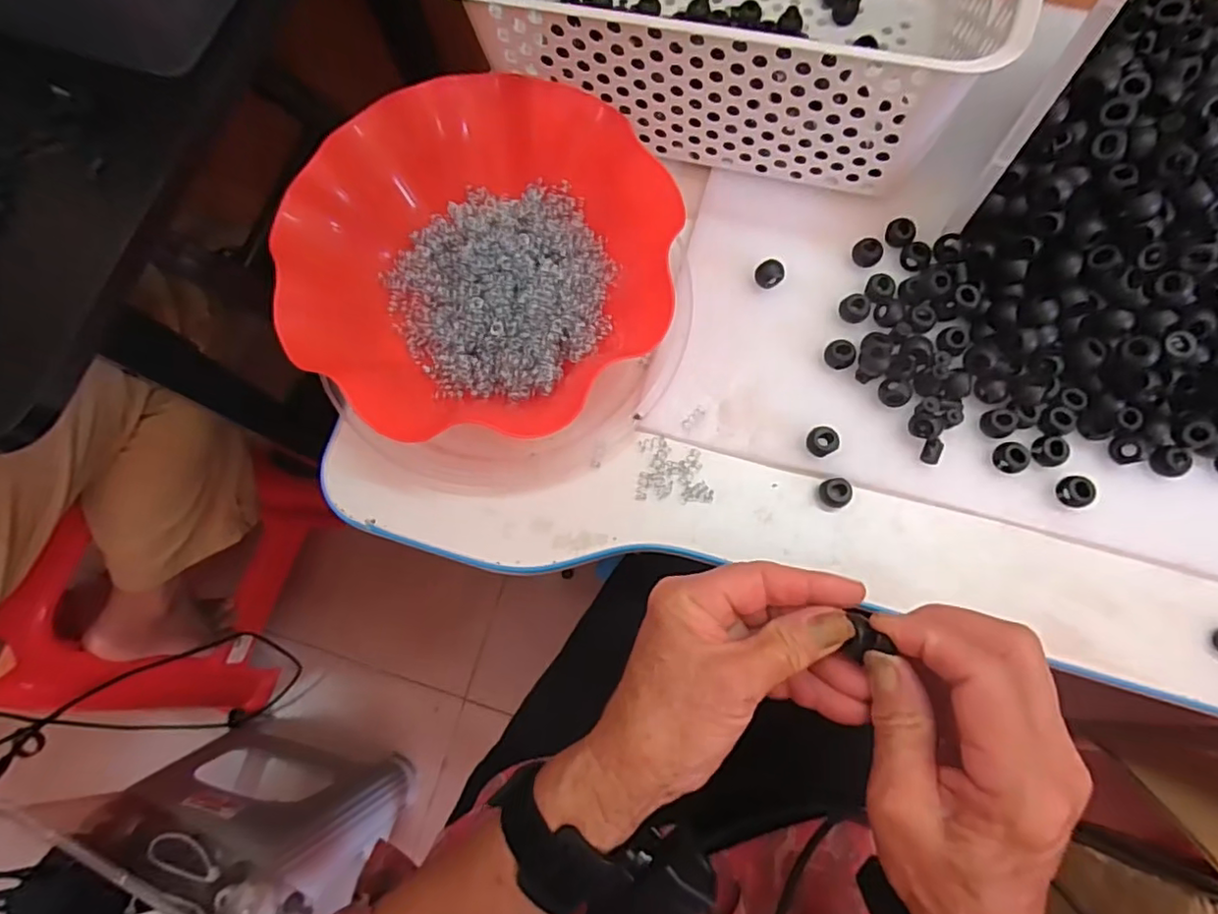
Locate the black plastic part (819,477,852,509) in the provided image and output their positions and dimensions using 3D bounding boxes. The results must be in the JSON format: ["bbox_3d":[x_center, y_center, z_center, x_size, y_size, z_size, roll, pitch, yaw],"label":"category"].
[{"bbox_3d":[0.133,0.021,0.351,0.017,0.009,0.017,-1,81,4],"label":"black plastic part"}]

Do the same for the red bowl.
[{"bbox_3d":[-0.075,-0.118,0.358,0.216,0.062,0.208,-1,81,4],"label":"red bowl"}]

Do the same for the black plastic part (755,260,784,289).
[{"bbox_3d":[0.100,-0.114,0.373,0.017,0.009,0.016,-6,81,3],"label":"black plastic part"}]

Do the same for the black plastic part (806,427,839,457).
[{"bbox_3d":[0.124,-0.009,0.349,0.017,0.013,0.017,-1,81,4],"label":"black plastic part"}]

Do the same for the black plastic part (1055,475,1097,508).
[{"bbox_3d":[0.260,0.020,0.334,0.014,0.014,0.018,-7,81,3],"label":"black plastic part"}]

